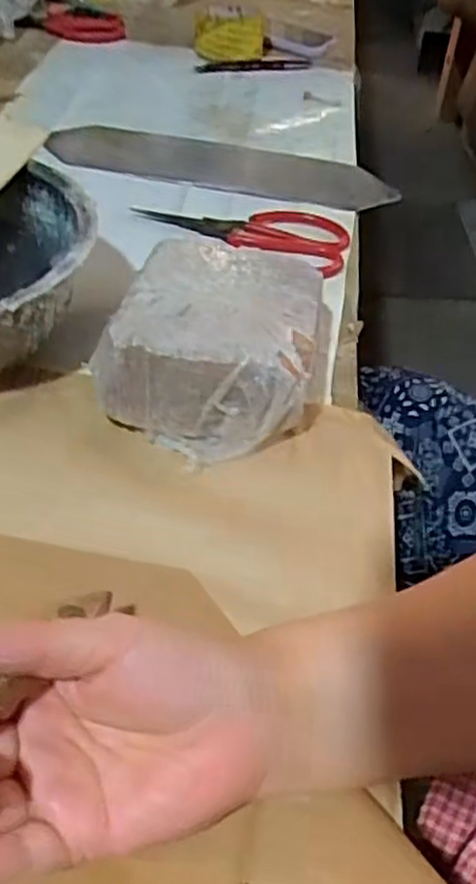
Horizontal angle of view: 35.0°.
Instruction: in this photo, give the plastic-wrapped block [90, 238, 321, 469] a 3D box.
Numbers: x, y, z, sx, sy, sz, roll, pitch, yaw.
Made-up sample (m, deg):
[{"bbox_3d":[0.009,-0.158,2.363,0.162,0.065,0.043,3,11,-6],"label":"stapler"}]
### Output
[{"bbox_3d":[-0.013,-0.066,0.461,0.120,0.058,0.154,10,44,4],"label":"plastic-wrapped block"}]

